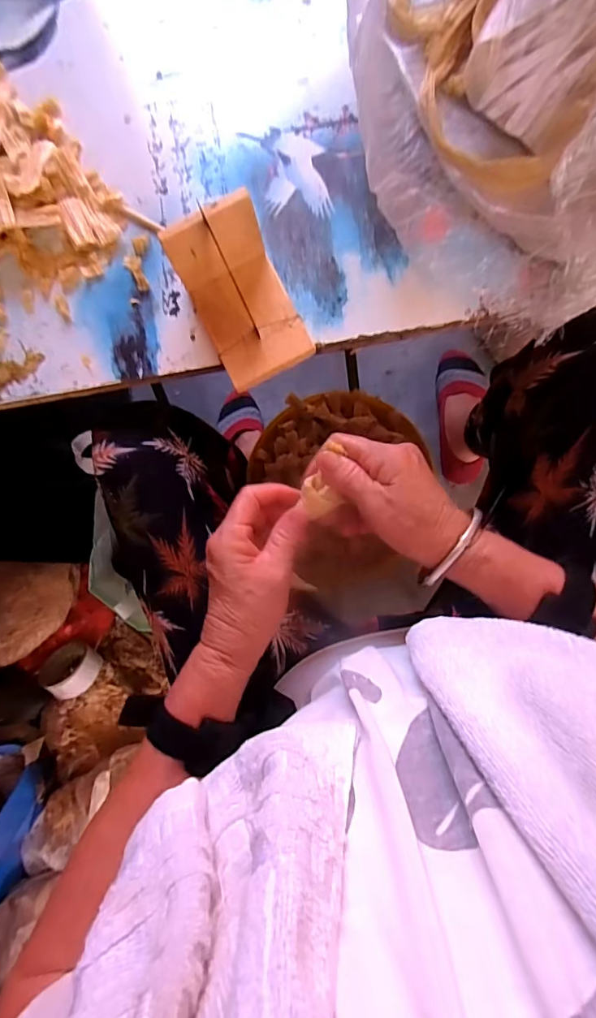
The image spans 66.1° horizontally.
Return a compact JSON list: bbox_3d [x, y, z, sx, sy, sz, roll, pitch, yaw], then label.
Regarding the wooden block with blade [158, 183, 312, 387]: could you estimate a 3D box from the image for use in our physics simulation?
[{"bbox_3d":[-0.043,-0.163,0.357,0.073,0.065,0.112,-27,81,2],"label":"wooden block with blade"}]

